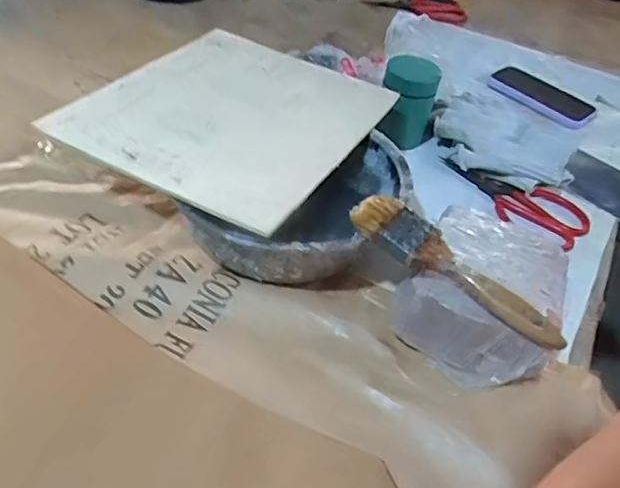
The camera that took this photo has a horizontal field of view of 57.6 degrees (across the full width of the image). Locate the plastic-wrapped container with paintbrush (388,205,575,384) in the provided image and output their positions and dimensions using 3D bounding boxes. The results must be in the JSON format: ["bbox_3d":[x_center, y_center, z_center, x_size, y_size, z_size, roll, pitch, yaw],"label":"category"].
[{"bbox_3d":[0.146,0.037,0.468,0.120,0.059,0.154,26,46,16],"label":"plastic-wrapped container with paintbrush"}]

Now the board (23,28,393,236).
[{"bbox_3d":[-0.071,-0.129,0.545,0.230,0.009,0.279,25,44,14],"label":"board"}]

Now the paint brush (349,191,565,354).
[{"bbox_3d":[0.104,0.020,0.411,0.171,0.012,0.040,41,65,19],"label":"paint brush"}]

